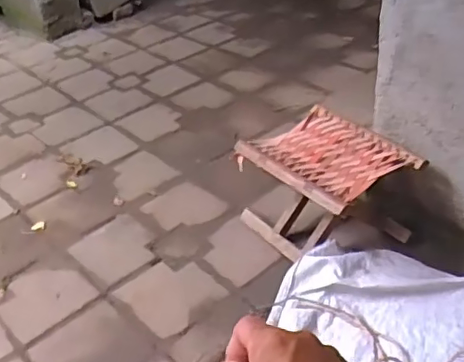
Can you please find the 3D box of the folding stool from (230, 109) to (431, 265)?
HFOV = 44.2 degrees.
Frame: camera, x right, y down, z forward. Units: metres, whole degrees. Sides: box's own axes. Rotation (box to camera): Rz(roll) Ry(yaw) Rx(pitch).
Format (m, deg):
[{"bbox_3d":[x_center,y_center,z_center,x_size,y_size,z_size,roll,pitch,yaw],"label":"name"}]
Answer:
[{"bbox_3d":[0.211,0.029,1.293,0.265,0.236,0.304,-26,41,-28],"label":"folding stool"}]

